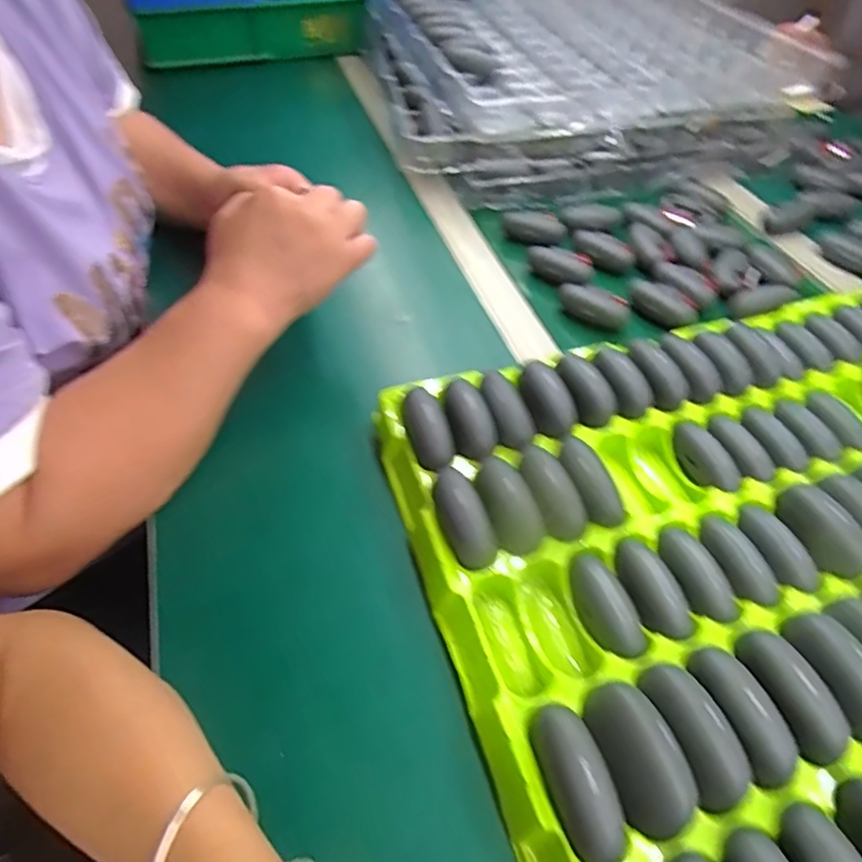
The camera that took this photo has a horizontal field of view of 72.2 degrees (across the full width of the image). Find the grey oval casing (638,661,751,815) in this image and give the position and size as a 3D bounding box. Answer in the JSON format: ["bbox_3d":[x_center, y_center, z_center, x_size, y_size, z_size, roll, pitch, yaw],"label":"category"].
[{"bbox_3d":[0.130,0.146,0.290,0.026,0.021,0.065,-14,52,-15],"label":"grey oval casing"}]

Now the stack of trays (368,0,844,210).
[{"bbox_3d":[0.168,-0.472,0.768,0.485,0.106,0.437,-11,51,-13],"label":"stack of trays"}]

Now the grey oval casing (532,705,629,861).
[{"bbox_3d":[0.069,0.162,0.274,0.028,0.022,0.065,-13,51,-14],"label":"grey oval casing"}]

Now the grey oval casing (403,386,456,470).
[{"bbox_3d":[-0.003,-0.003,0.405,0.027,0.017,0.061,-13,67,-14],"label":"grey oval casing"}]

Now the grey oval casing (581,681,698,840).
[{"bbox_3d":[0.100,0.155,0.284,0.035,0.017,0.065,-14,52,-15],"label":"grey oval casing"}]

